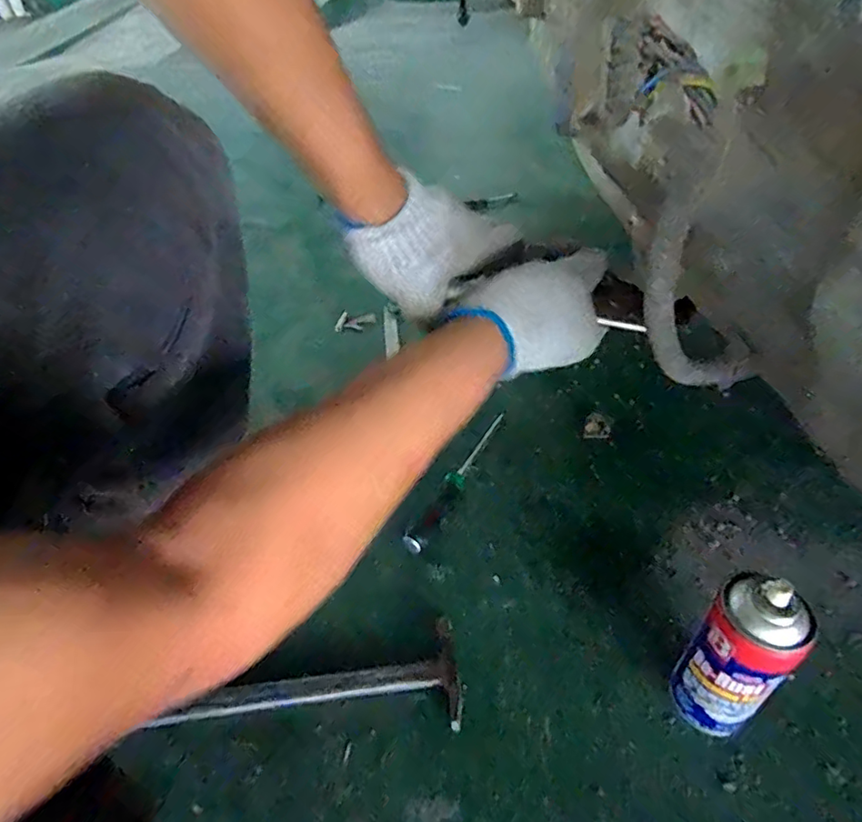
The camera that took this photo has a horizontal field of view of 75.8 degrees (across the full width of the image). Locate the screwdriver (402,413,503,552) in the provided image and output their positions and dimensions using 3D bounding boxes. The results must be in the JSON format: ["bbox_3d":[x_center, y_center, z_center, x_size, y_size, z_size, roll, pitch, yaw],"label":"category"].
[{"bbox_3d":[0.030,0.083,0.692,0.026,0.022,0.225,18,48,23],"label":"screwdriver"}]

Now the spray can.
[{"bbox_3d":[0.241,0.201,0.438,0.054,0.182,0.066,-30,49,-24],"label":"spray can"}]

